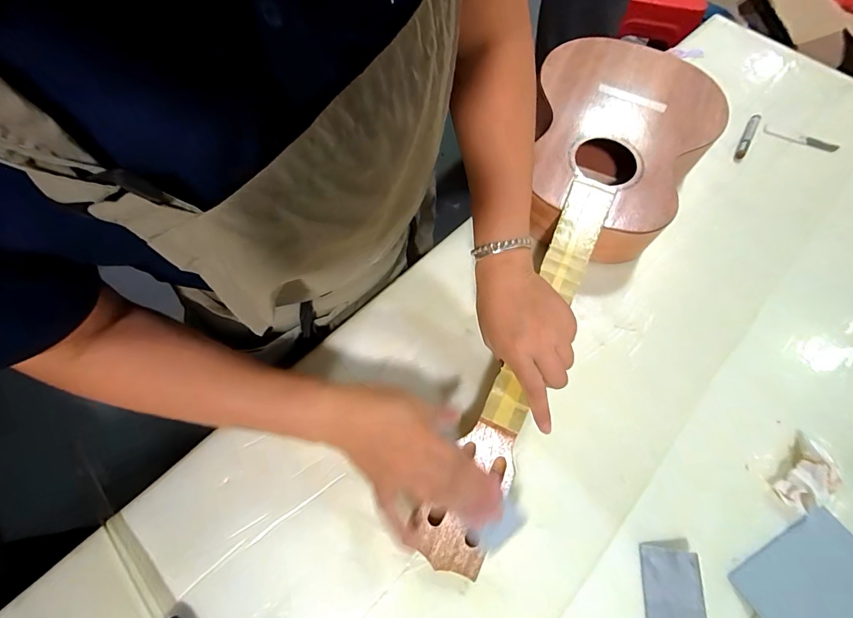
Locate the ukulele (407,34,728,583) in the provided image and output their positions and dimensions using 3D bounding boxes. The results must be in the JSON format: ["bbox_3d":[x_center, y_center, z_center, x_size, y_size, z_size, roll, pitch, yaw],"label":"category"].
[{"bbox_3d":[0.138,-0.065,0.438,0.196,0.060,0.645,26,71,10],"label":"ukulele"}]

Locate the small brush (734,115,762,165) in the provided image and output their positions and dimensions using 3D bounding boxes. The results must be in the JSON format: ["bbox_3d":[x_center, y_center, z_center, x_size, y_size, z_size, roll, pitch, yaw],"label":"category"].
[{"bbox_3d":[0.461,-0.245,0.578,0.014,0.018,0.098,30,67,12],"label":"small brush"}]

